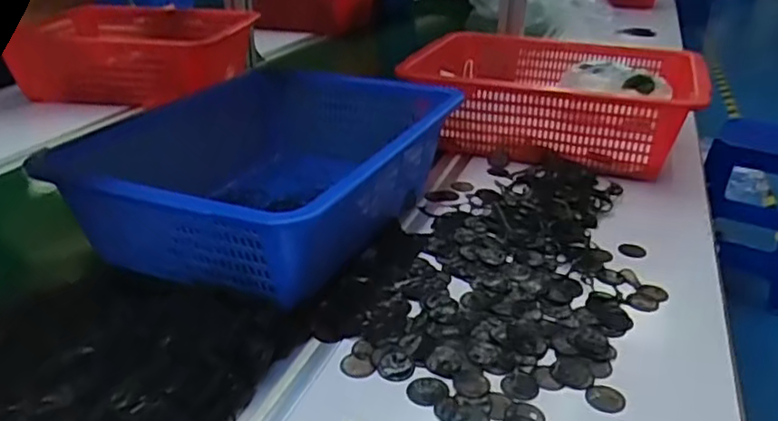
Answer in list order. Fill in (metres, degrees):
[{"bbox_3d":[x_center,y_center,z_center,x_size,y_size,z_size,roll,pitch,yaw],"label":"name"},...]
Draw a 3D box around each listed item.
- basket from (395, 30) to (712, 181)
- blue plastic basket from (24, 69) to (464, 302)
[{"bbox_3d":[0.218,-0.160,0.928,0.404,0.113,0.330,10,29,17],"label":"basket"},{"bbox_3d":[-0.123,-0.045,0.692,0.267,0.115,0.394,10,29,17],"label":"blue plastic basket"}]

